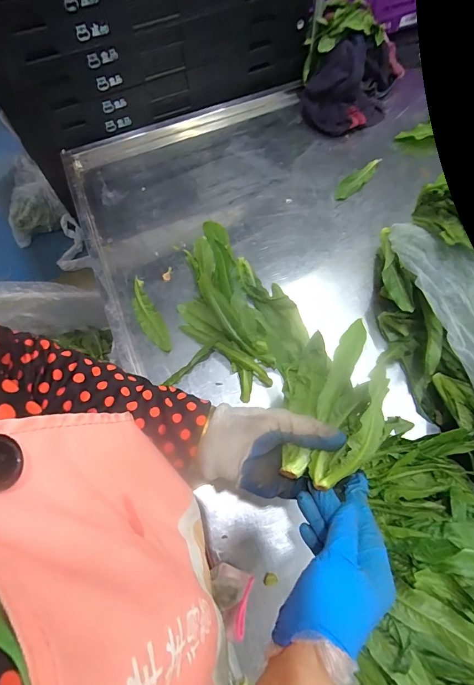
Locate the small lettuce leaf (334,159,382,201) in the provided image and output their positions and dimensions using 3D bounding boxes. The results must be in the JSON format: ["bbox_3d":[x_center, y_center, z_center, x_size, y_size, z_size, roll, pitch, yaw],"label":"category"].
[{"bbox_3d":[0.226,-0.307,0.687,0.119,0.012,0.033,-42,72,-14],"label":"small lettuce leaf"}]

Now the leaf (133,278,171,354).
[{"bbox_3d":[-0.144,-0.042,0.591,0.037,0.016,0.136,-28,69,-9],"label":"leaf"}]

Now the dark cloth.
[{"bbox_3d":[0.233,-0.527,0.732,0.183,0.095,0.210,14,69,8],"label":"dark cloth"}]

